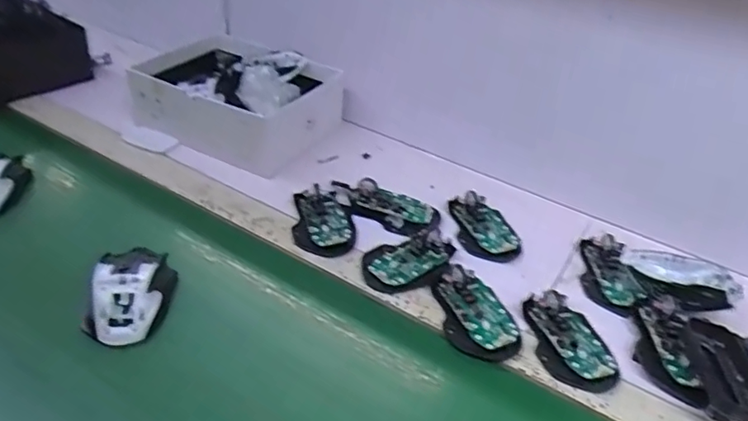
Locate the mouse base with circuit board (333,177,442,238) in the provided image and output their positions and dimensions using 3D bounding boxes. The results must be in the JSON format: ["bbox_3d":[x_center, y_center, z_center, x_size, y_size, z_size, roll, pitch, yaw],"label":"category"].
[{"bbox_3d":[0.014,-0.014,0.705,0.139,0.030,0.065,21,39,19],"label":"mouse base with circuit board"}]

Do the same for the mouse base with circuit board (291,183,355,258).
[{"bbox_3d":[-0.059,0.013,0.672,0.071,0.016,0.108,3,37,-5],"label":"mouse base with circuit board"}]

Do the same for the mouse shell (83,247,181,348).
[{"bbox_3d":[-0.230,0.076,0.546,0.064,0.044,0.094,1,37,-8],"label":"mouse shell"}]

